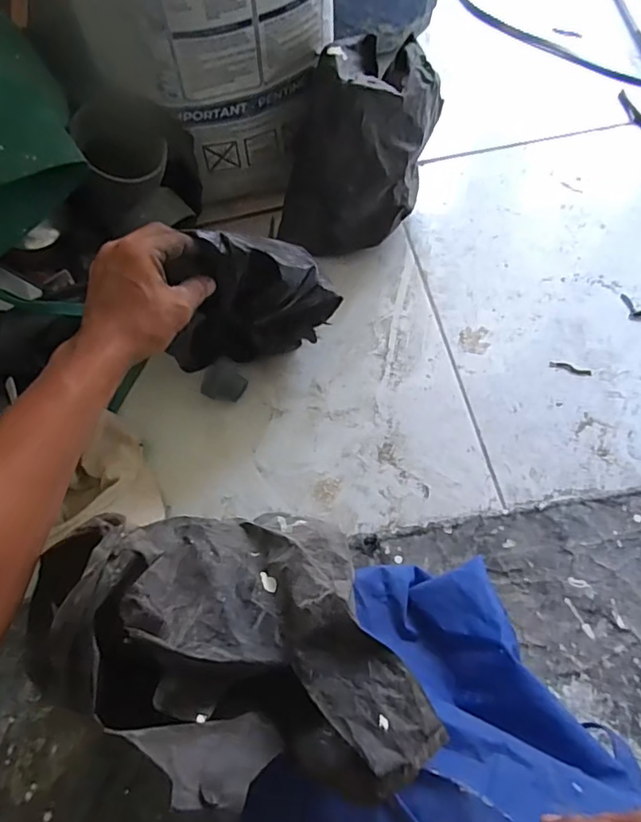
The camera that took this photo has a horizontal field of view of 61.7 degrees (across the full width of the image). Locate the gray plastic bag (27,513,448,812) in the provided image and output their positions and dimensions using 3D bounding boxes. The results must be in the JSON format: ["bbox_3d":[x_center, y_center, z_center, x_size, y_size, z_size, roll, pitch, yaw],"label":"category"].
[{"bbox_3d":[-0.042,0.145,0.367,0.196,0.175,0.181,-5,66,0],"label":"gray plastic bag"}]

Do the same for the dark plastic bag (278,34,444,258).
[{"bbox_3d":[0.045,-0.295,0.629,0.140,0.201,0.186,20,69,11],"label":"dark plastic bag"}]

